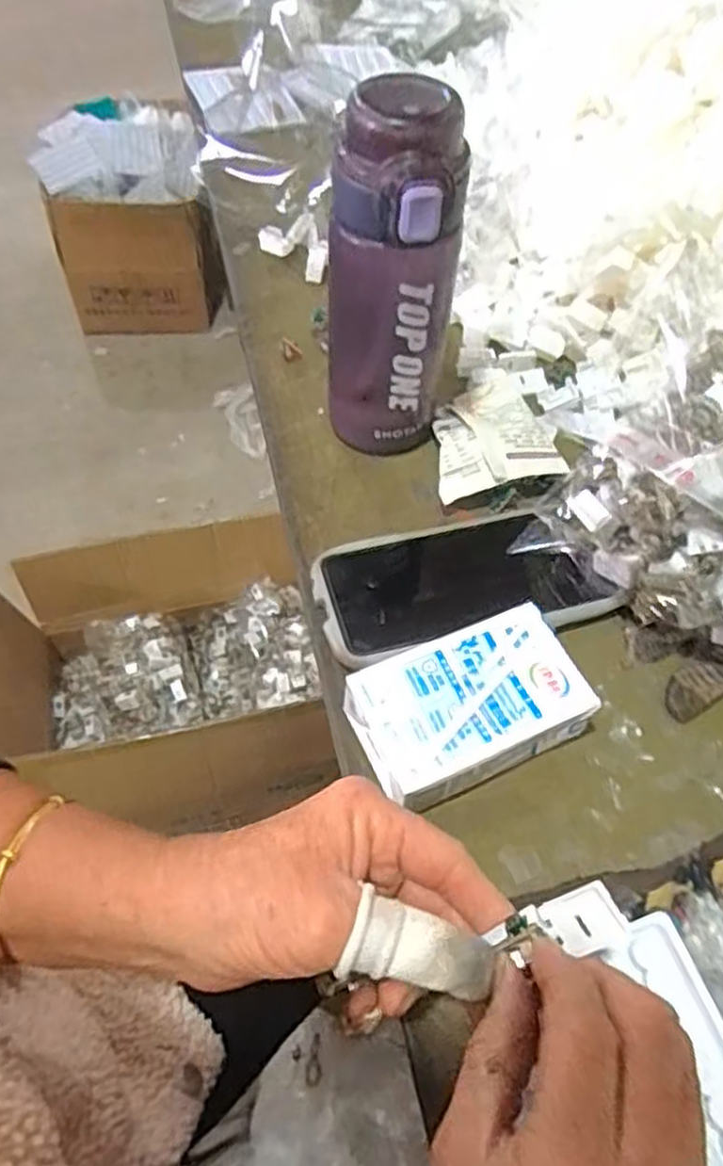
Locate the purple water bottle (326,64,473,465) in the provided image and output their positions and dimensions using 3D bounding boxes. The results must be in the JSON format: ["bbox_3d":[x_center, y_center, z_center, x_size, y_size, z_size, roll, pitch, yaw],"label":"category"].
[{"bbox_3d":[0.016,-0.162,0.429,0.068,0.207,0.067,5,55,1],"label":"purple water bottle"}]

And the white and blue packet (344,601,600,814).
[{"bbox_3d":[0.052,0.063,0.375,0.107,0.035,0.067,-20,59,-15],"label":"white and blue packet"}]

